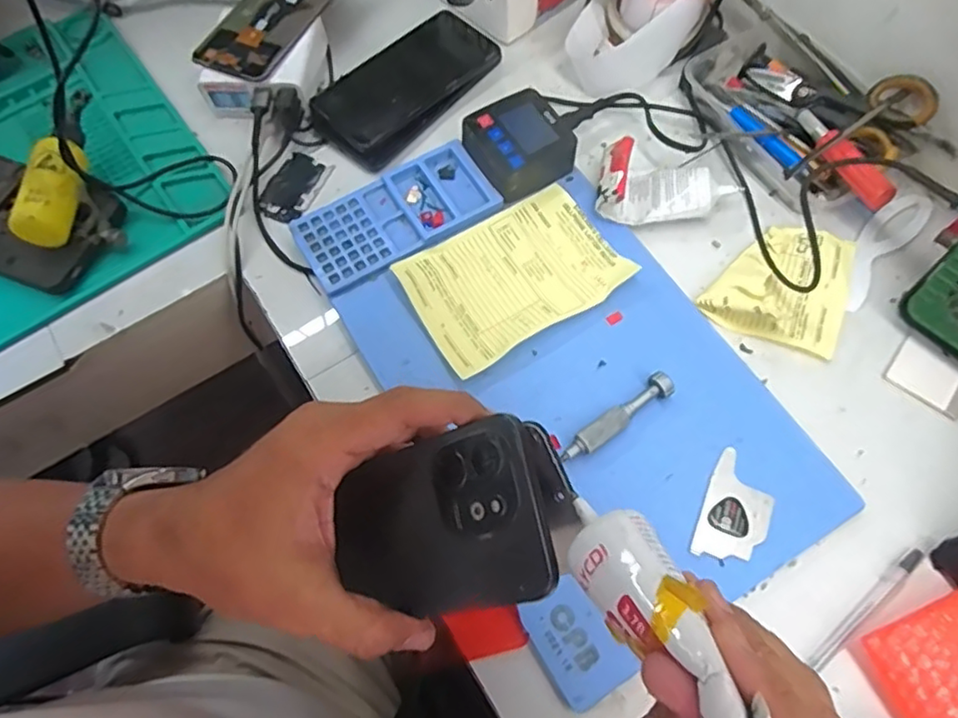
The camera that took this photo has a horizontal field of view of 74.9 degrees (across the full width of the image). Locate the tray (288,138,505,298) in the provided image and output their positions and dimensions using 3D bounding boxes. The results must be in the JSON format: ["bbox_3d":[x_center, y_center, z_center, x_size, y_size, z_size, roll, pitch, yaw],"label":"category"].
[{"bbox_3d":[-0.061,-0.109,0.468,0.147,0.008,0.071,-30,71,-14],"label":"tray"}]

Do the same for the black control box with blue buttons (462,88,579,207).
[{"bbox_3d":[0.031,-0.165,0.483,0.074,0.028,0.073,-28,70,-13],"label":"black control box with blue buttons"}]

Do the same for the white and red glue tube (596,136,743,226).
[{"bbox_3d":[0.141,-0.126,0.472,0.099,0.032,0.056,15,67,4],"label":"white and red glue tube"}]

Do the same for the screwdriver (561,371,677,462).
[{"bbox_3d":[0.090,0.039,0.408,0.088,0.016,0.017,-32,71,-14],"label":"screwdriver"}]

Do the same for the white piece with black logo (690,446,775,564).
[{"bbox_3d":[0.162,0.094,0.392,0.041,0.004,0.069,21,66,13],"label":"white piece with black logo"}]

